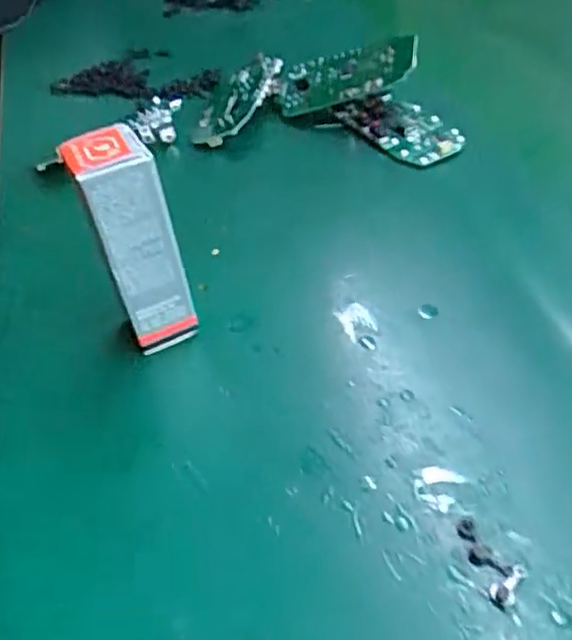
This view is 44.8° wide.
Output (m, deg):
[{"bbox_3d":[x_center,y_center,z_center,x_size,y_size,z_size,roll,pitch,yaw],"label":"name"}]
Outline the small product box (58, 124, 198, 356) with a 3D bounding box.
[{"bbox_3d":[-0.060,-0.028,0.284,0.030,0.094,0.024,-20,45,-15],"label":"small product box"}]

